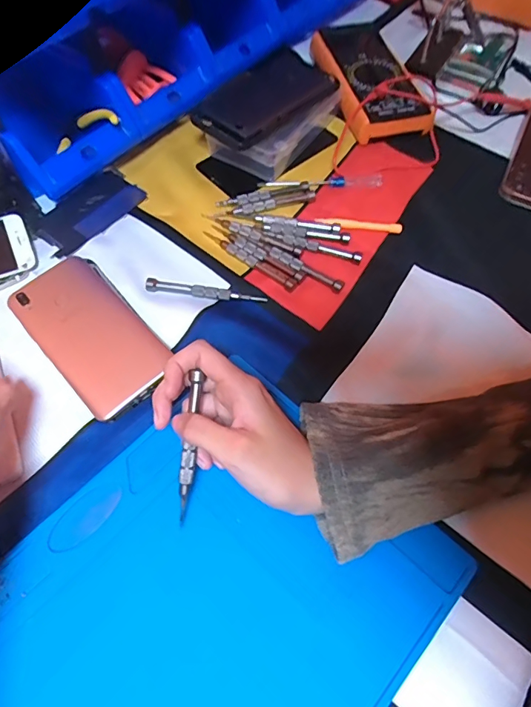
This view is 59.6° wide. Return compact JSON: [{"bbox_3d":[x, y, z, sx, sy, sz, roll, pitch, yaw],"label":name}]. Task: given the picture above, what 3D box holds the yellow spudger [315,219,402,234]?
[{"bbox_3d":[0.089,-0.123,0.442,0.081,0.008,0.013,3,62,0],"label":"yellow spudger"}]

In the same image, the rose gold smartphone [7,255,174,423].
[{"bbox_3d":[-0.142,-0.019,0.376,0.077,0.013,0.152,-37,69,-19],"label":"rose gold smartphone"}]

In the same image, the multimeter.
[{"bbox_3d":[0.117,-0.312,0.521,0.087,0.039,0.180,-14,63,-9],"label":"multimeter"}]

